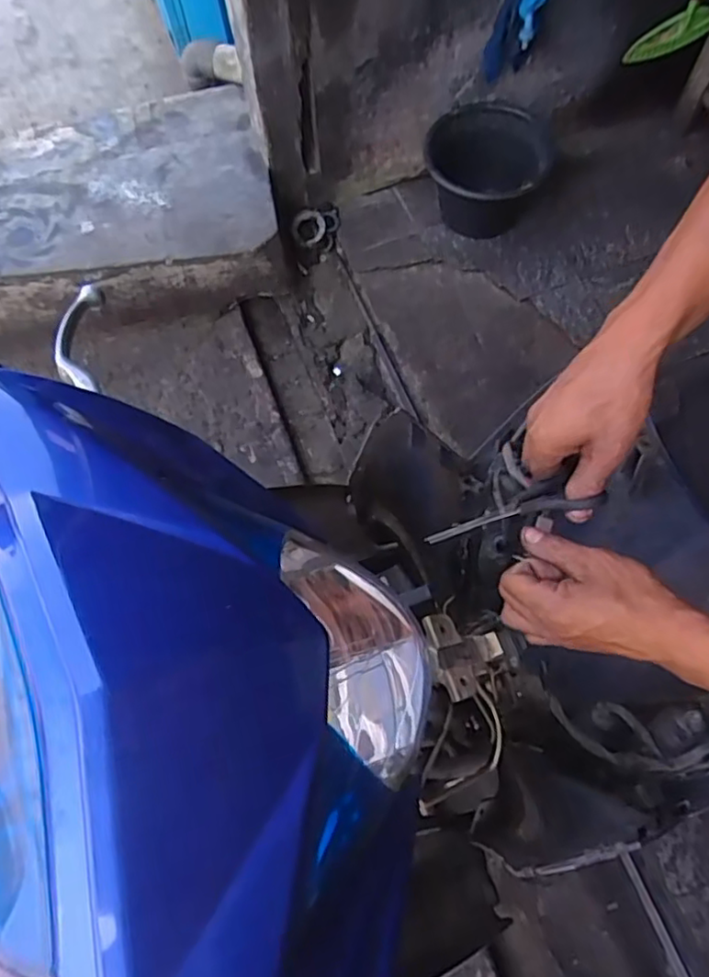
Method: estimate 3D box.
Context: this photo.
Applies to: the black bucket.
[{"bbox_3d":[0.306,-0.741,1.501,0.267,0.200,0.274,0,68,1],"label":"black bucket"}]

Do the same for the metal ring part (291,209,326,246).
[{"bbox_3d":[-0.114,-0.653,1.566,0.089,0.009,0.082,-4,101,-21],"label":"metal ring part"}]

